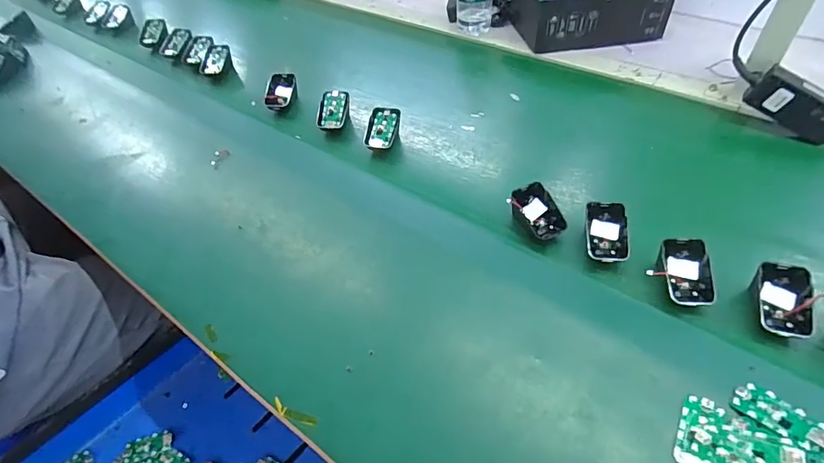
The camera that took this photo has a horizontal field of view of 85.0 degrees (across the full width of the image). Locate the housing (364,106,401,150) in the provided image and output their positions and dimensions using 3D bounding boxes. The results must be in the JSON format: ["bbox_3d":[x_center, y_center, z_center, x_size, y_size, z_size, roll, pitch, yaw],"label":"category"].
[{"bbox_3d":[-0.044,-0.149,0.661,0.044,0.023,0.067,13,72,6],"label":"housing"}]

